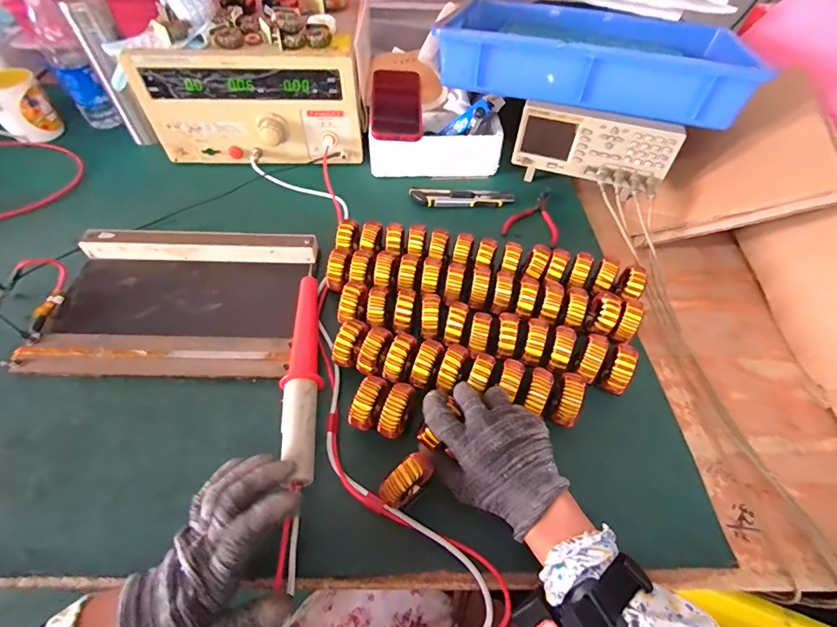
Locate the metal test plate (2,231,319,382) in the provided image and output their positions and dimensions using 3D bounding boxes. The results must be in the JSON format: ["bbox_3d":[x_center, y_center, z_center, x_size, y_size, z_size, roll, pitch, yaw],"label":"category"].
[{"bbox_3d":[-0.286,-0.018,0.486,0.298,0.034,0.196,1,53,-2],"label":"metal test plate"}]

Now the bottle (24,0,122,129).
[{"bbox_3d":[-0.575,-0.410,0.659,0.063,0.234,0.077,-32,61,-24],"label":"bottle"}]

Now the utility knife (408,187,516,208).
[{"bbox_3d":[0.070,-0.180,0.636,0.161,0.014,0.033,0,53,-3],"label":"utility knife"}]

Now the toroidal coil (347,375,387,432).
[{"bbox_3d":[-0.048,0.091,0.400,0.023,0.047,0.047,20,55,11],"label":"toroidal coil"}]

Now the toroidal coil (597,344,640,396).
[{"bbox_3d":[0.209,0.062,0.433,0.027,0.053,0.044,26,56,16],"label":"toroidal coil"}]

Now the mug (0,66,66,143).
[{"bbox_3d":[-0.669,-0.339,0.673,0.071,0.102,0.102,36,59,21],"label":"mug"}]

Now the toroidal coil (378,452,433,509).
[{"bbox_3d":[-0.011,0.148,0.356,0.047,0.047,0.021,-35,62,-25],"label":"toroidal coil"}]

